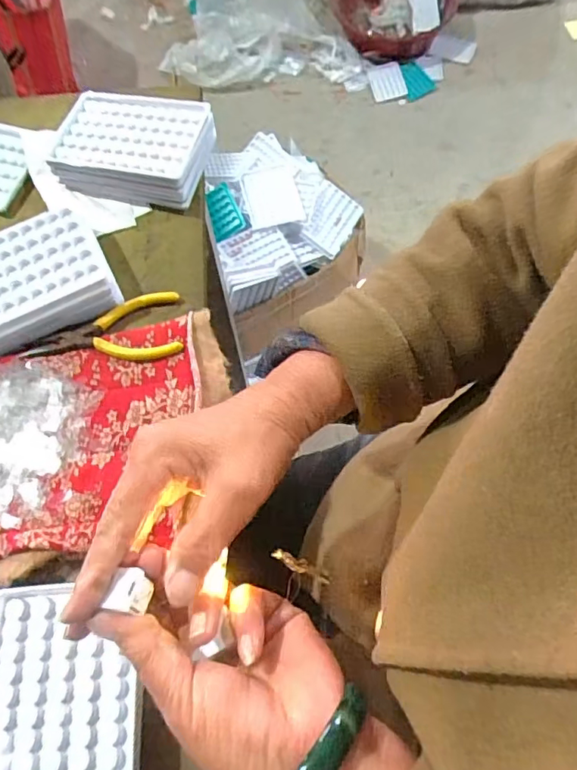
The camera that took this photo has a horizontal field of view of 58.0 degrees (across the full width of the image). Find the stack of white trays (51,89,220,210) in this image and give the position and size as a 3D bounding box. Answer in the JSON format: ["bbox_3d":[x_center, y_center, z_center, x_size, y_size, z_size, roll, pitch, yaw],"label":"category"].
[{"bbox_3d":[-0.140,-0.217,0.475,0.142,0.040,0.098,10,67,4],"label":"stack of white trays"}]

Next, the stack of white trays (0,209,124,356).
[{"bbox_3d":[-0.209,-0.082,0.417,0.124,0.028,0.094,-27,69,-11],"label":"stack of white trays"}]

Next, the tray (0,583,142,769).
[{"bbox_3d":[-0.137,0.189,0.309,0.097,0.016,0.129,-3,67,-1],"label":"tray"}]

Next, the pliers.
[{"bbox_3d":[-0.145,-0.047,0.411,0.118,0.014,0.065,-3,67,-2],"label":"pliers"}]

